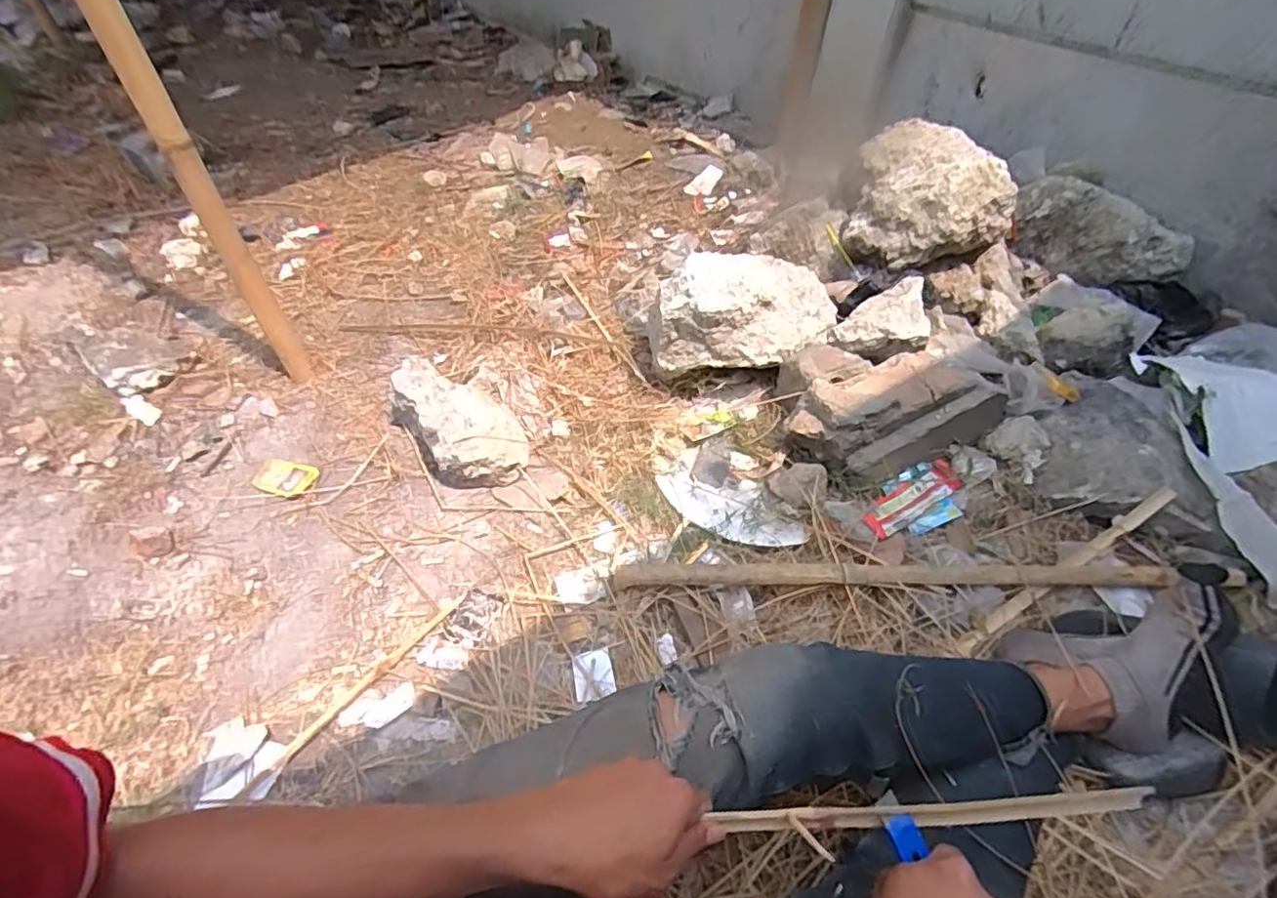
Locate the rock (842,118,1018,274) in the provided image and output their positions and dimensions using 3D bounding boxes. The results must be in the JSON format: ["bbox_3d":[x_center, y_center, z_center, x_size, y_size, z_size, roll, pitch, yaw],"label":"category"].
[{"bbox_3d":[0.625,-0.556,1.309,0.351,0.175,0.317,20,51,15],"label":"rock"}]

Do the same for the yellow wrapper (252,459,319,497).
[{"bbox_3d":[-0.638,0.052,1.087,0.108,0.013,0.070,9,50,6],"label":"yellow wrapper"}]

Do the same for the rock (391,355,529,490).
[{"bbox_3d":[-0.334,-0.052,1.117,0.293,0.104,0.173,32,55,23],"label":"rock"}]

